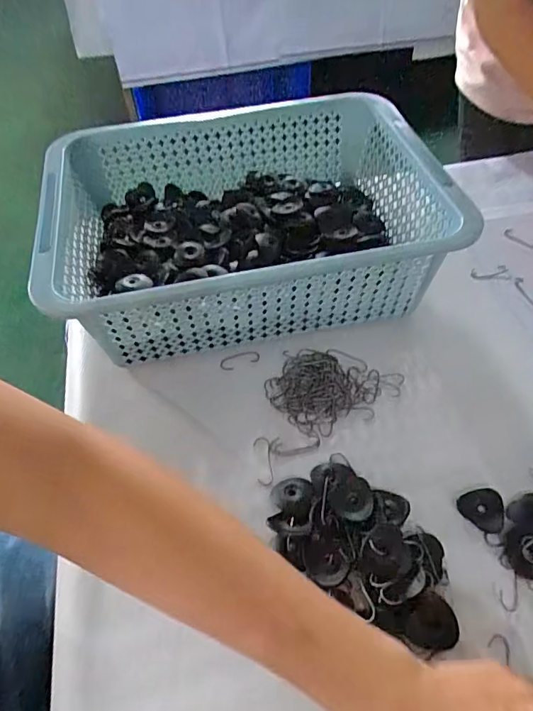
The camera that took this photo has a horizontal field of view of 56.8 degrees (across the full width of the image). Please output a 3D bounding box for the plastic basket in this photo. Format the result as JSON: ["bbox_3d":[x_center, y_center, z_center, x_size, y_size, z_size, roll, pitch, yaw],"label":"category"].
[{"bbox_3d":[-0.021,-0.145,0.534,0.393,0.117,0.303,-11,52,-5],"label":"plastic basket"}]

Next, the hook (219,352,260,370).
[{"bbox_3d":[-0.027,0.004,0.490,0.040,0.004,0.015,-18,53,-10],"label":"hook"}]

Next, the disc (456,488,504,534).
[{"bbox_3d":[0.168,0.120,0.387,0.033,0.004,0.033,12,53,13],"label":"disc"}]

